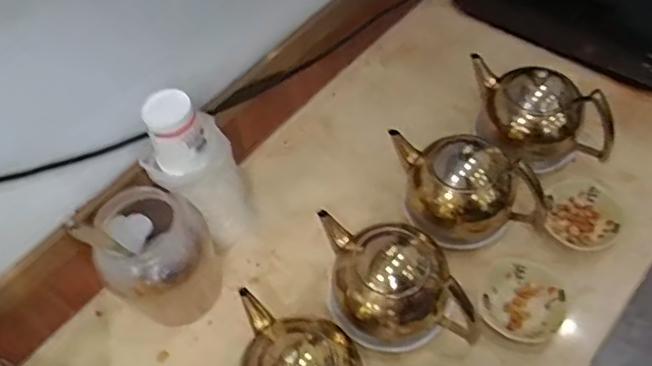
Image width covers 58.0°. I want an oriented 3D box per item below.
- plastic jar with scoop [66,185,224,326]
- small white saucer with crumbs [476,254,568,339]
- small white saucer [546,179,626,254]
[{"bbox_3d":[-0.208,0.090,0.699,0.120,0.165,0.110,-2,56,4],"label":"plastic jar with scoop"},{"bbox_3d":[0.235,0.140,0.701,0.096,0.025,0.100,-2,56,4],"label":"small white saucer with crumbs"},{"bbox_3d":[0.330,0.042,0.750,0.090,0.018,0.109,25,62,20],"label":"small white saucer"}]

